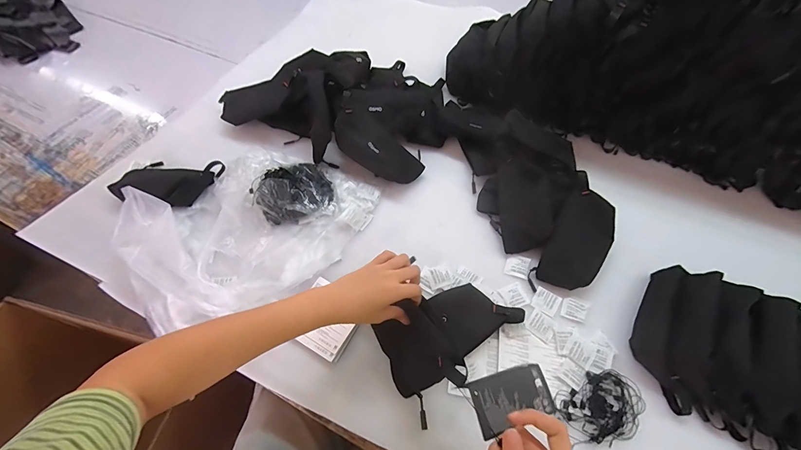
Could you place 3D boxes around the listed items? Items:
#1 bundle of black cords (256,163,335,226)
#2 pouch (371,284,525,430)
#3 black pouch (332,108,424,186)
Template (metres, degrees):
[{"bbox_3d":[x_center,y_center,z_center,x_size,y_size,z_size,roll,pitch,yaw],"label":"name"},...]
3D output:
[{"bbox_3d":[-0.202,-0.073,0.652,0.131,0.063,0.120,0,59,1],"label":"bundle of black cords"},{"bbox_3d":[0.066,0.154,0.510,0.203,0.079,0.126,-41,65,-20],"label":"pouch"},{"bbox_3d":[-0.045,-0.158,0.707,0.200,0.051,0.090,36,64,-6],"label":"black pouch"}]

